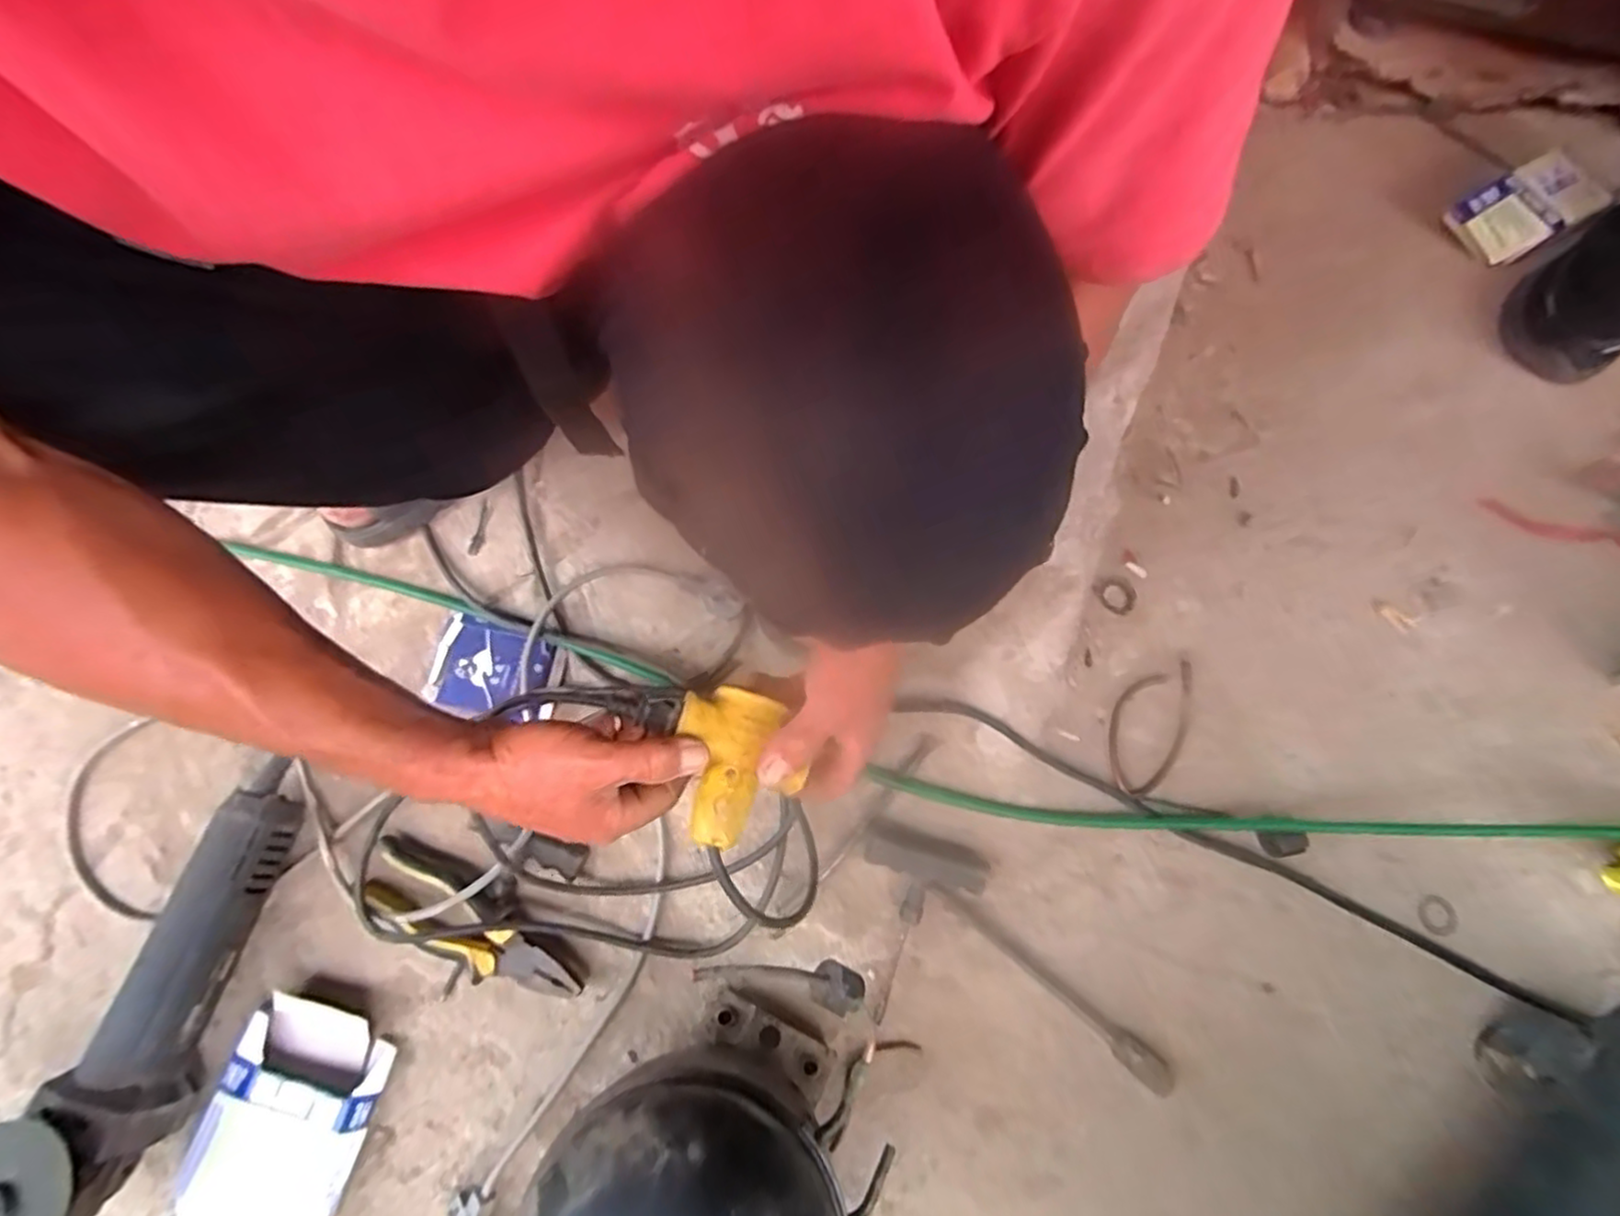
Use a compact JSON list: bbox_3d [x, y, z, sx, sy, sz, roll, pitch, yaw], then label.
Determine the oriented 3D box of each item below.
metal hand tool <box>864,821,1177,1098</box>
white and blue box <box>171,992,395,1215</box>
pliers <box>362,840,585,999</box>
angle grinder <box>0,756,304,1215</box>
[{"bbox_3d":[0.158,0.250,0.525,0.267,0.034,0.068,32,74,10],"label":"metal hand tool"},{"bbox_3d":[-0.377,0.388,0.486,0.106,0.034,0.195,17,72,5],"label":"white and blue box"},{"bbox_3d":[-0.255,0.242,0.529,0.190,0.026,0.055,29,74,9],"label":"pliers"},{"bbox_3d":[-0.442,0.268,0.482,0.085,0.103,0.303,21,71,6],"label":"angle grinder"}]

